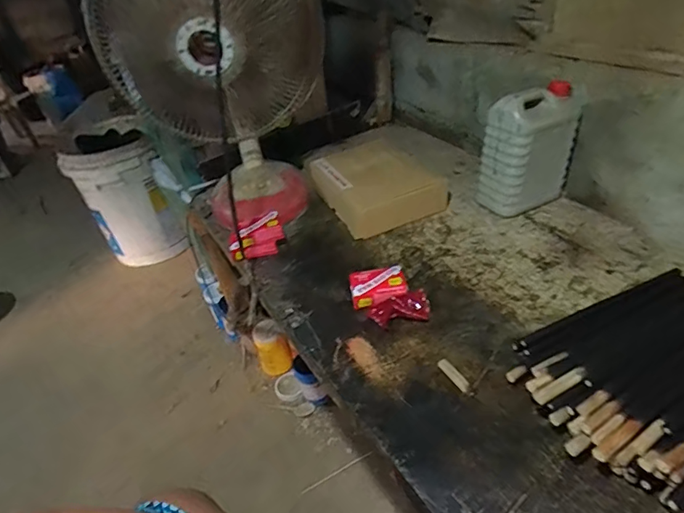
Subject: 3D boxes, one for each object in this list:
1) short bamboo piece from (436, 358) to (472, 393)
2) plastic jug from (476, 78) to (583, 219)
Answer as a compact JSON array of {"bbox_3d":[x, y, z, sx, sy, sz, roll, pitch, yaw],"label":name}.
[{"bbox_3d":[0.155,0.165,0.652,0.015,0.017,0.056,-24,39,-23],"label":"short bamboo piece"},{"bbox_3d":[0.379,-0.216,0.956,0.178,0.238,0.118,-28,41,-28],"label":"plastic jug"}]

